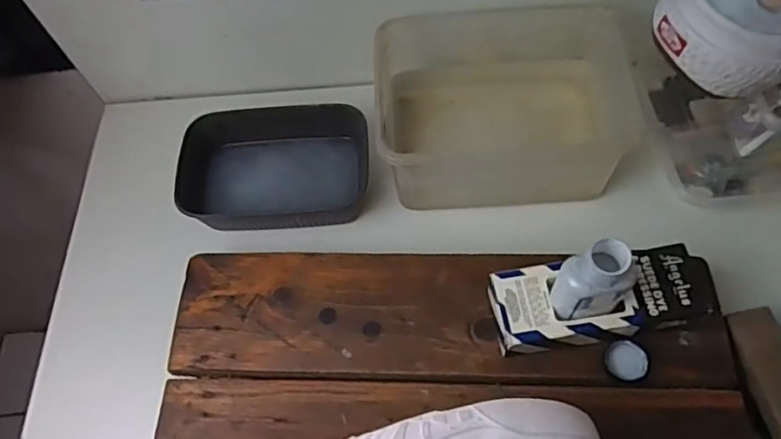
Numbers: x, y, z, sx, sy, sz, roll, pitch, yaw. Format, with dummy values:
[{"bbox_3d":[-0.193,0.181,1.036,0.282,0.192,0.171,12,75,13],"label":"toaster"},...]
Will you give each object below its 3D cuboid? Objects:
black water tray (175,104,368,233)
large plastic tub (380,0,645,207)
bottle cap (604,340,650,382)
[{"bbox_3d":[-0.106,-0.049,0.547,0.172,0.045,0.109,-5,60,-2],"label":"black water tray"},{"bbox_3d":[0.089,-0.104,0.529,0.198,0.091,0.160,-4,59,-2],"label":"large plastic tub"},{"bbox_3d":[0.167,0.099,0.419,0.027,0.008,0.026,0,59,0],"label":"bottle cap"}]

